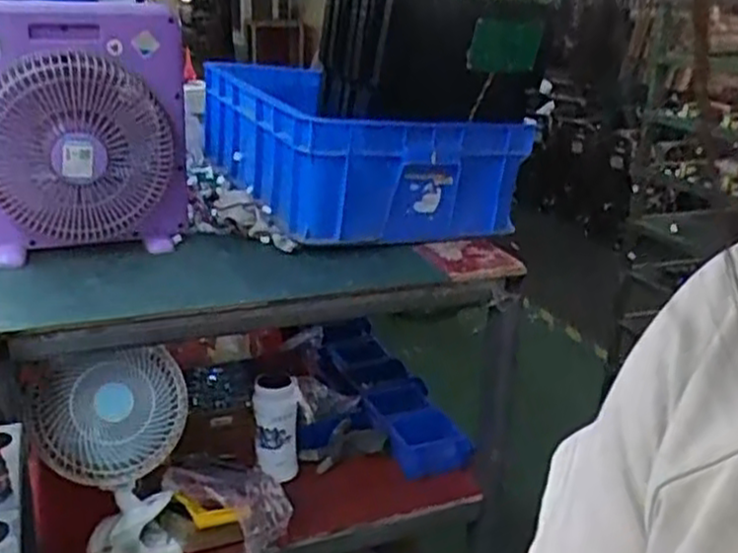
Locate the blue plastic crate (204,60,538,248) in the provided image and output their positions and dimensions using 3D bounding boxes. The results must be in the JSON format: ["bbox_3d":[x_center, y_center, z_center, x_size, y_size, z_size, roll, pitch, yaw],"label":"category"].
[{"bbox_3d":[-0.054,-0.247,1.428,0.411,0.196,0.564,-7,22,-22],"label":"blue plastic crate"}]

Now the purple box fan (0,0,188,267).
[{"bbox_3d":[-0.415,-0.203,1.080,0.311,0.326,0.129,-5,22,-19],"label":"purple box fan"}]

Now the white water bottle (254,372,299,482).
[{"bbox_3d":[-0.158,0.259,1.312,0.073,0.180,0.061,1,21,-3],"label":"white water bottle"}]

